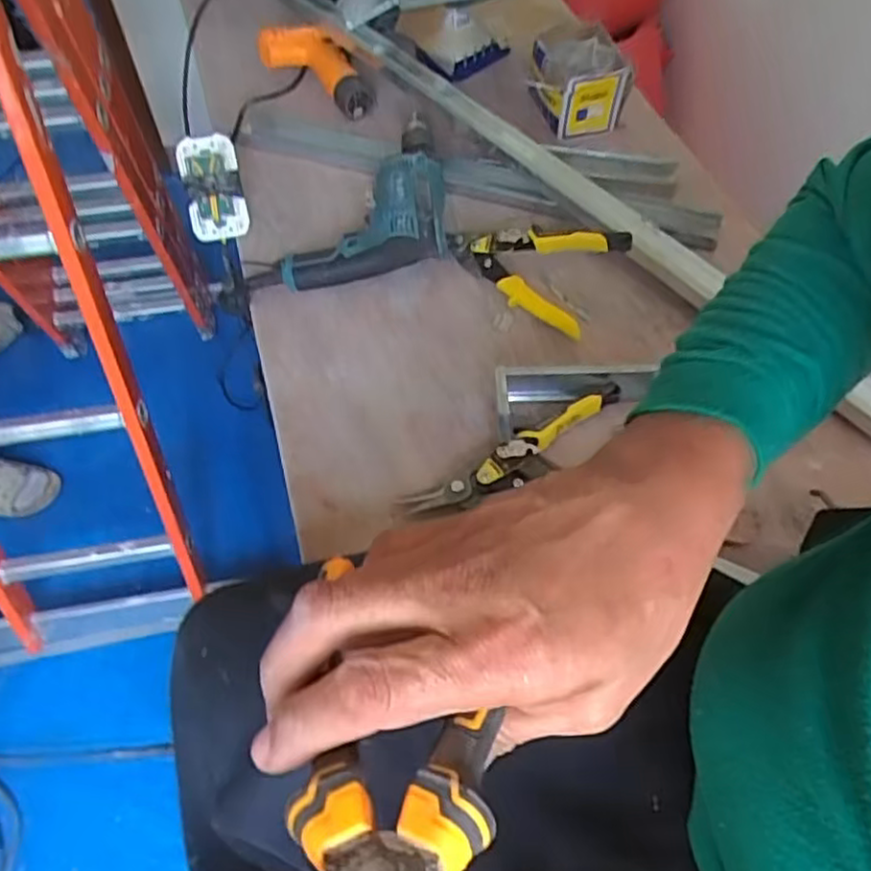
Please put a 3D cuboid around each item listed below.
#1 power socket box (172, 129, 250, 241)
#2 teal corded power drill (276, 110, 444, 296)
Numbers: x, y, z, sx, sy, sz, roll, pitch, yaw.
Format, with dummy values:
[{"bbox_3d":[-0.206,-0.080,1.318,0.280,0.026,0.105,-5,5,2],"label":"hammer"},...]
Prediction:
[{"bbox_3d":[-0.268,-0.299,0.847,0.070,0.089,0.082,-11,57,-9],"label":"power socket box"},{"bbox_3d":[-0.084,-0.269,0.817,0.196,0.089,0.180,-6,56,-5],"label":"teal corded power drill"}]

